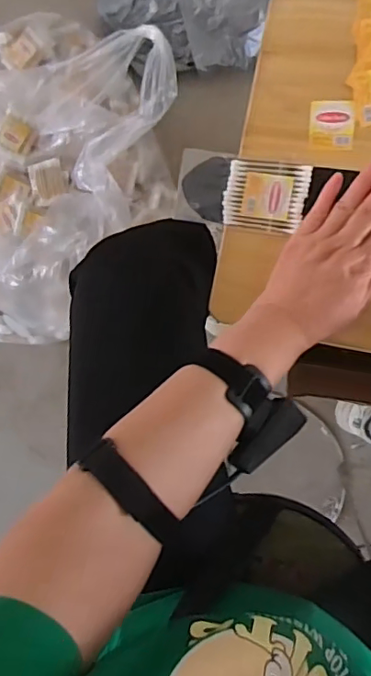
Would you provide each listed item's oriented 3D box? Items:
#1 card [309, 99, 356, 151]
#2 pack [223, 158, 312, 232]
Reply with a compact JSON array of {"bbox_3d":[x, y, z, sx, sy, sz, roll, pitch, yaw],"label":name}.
[{"bbox_3d":[0.134,-0.194,0.488,0.040,0.004,0.042,3,97,7],"label":"card"},{"bbox_3d":[0.075,-0.132,0.497,0.074,0.005,0.059,9,97,6],"label":"pack"}]

